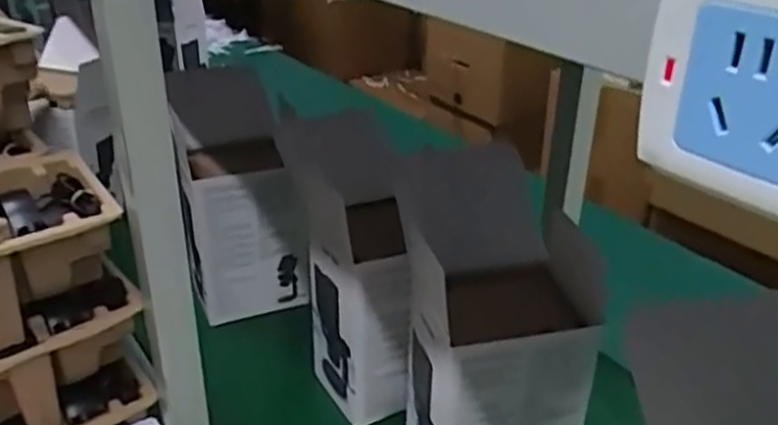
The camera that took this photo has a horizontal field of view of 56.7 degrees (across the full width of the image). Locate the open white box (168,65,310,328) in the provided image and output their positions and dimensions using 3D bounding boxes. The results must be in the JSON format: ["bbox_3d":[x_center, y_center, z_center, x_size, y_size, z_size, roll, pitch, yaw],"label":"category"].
[{"bbox_3d":[-0.209,0.014,1.041,0.151,0.232,0.144,-9,32,-19],"label":"open white box"}]

